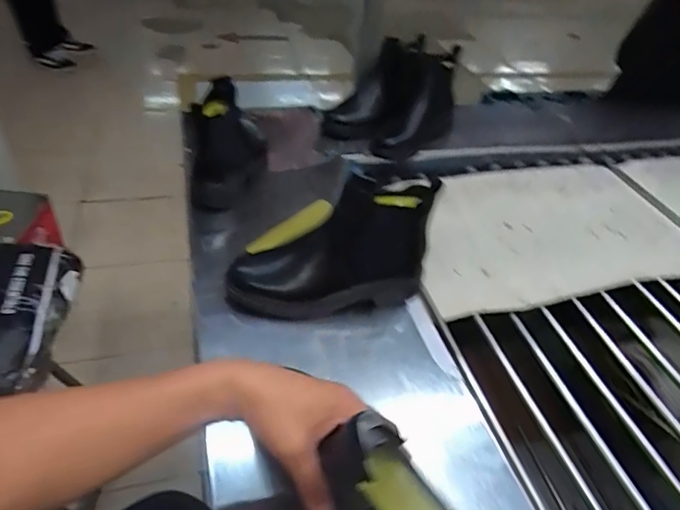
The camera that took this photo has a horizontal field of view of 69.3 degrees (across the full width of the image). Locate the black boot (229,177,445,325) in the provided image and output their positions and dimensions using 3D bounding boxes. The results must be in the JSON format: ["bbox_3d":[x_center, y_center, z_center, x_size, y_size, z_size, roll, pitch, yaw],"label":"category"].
[{"bbox_3d":[-0.013,-0.008,0.639,0.253,0.172,0.092,3,41,-5],"label":"black boot"}]

